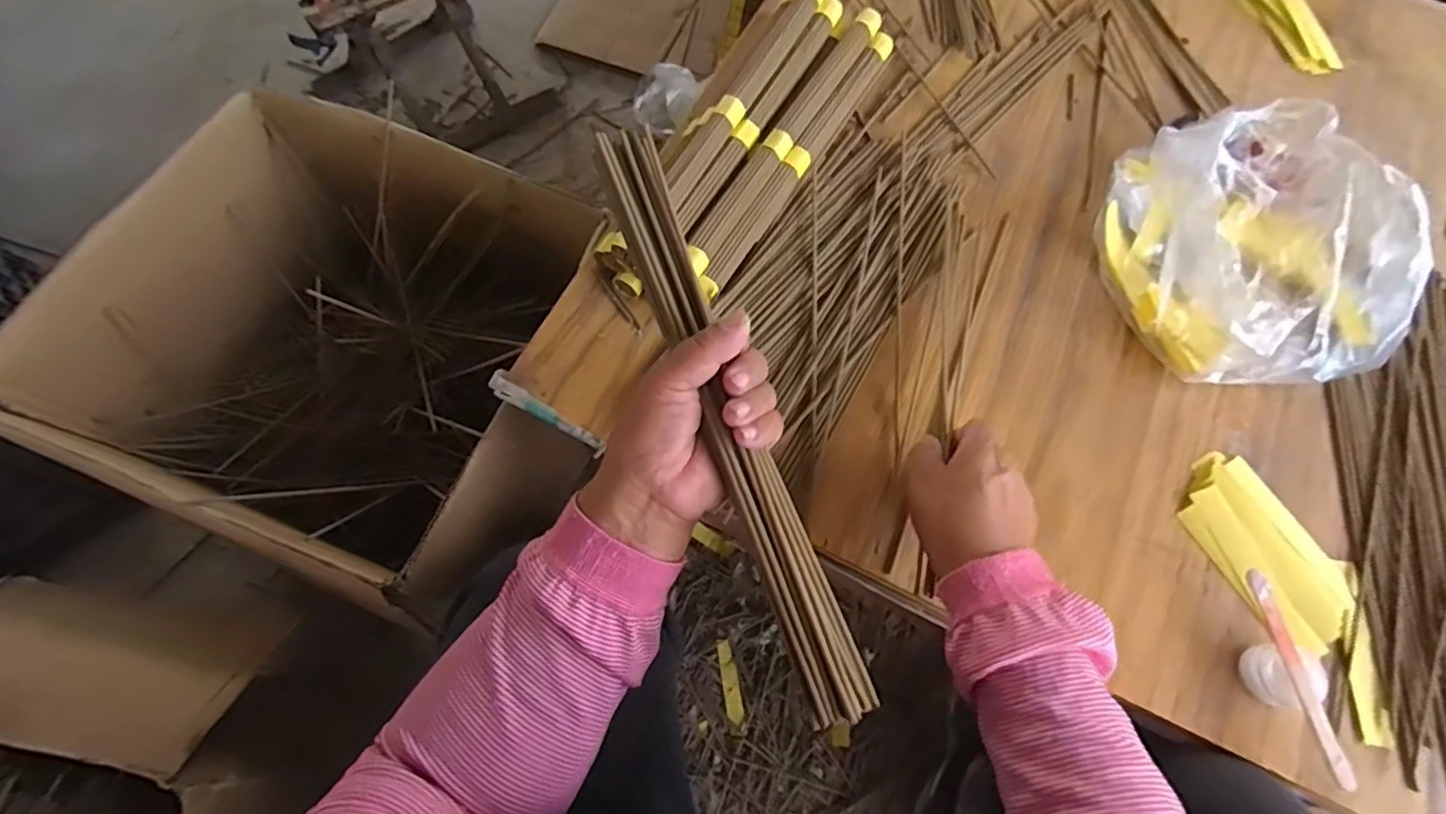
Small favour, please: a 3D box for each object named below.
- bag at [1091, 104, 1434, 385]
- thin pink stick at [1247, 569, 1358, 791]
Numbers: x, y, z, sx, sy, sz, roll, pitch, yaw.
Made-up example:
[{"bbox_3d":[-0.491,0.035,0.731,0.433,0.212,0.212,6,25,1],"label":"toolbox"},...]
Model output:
[{"bbox_3d":[0.399,-0.131,0.483,0.185,0.090,0.207,-3,69,-3],"label":"bag"},{"bbox_3d":[0.347,0.161,0.395,0.011,0.010,0.120,-8,69,-4],"label":"thin pink stick"}]

